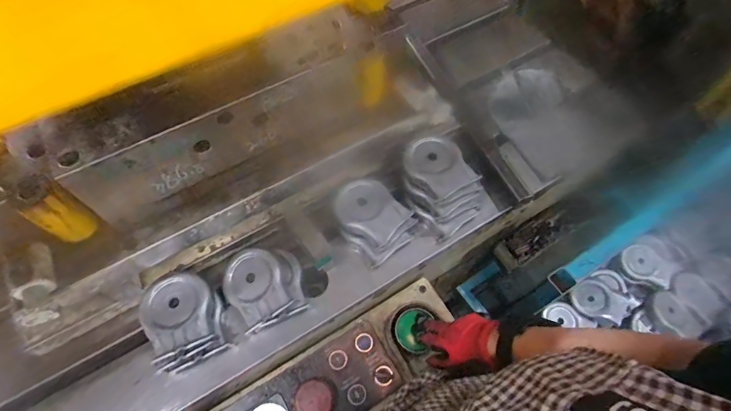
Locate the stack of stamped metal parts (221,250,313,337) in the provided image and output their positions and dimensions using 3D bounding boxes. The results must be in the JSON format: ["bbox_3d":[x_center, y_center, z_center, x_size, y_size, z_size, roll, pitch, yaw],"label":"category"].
[{"bbox_3d":[-0.161,0.133,0.648,0.110,0.062,0.120,-29,67,4],"label":"stack of stamped metal parts"}]

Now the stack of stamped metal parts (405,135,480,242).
[{"bbox_3d":[0.132,-0.035,0.711,0.107,0.081,0.153,-21,62,-11],"label":"stack of stamped metal parts"}]

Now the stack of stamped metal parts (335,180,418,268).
[{"bbox_3d":[0.014,0.023,0.698,0.113,0.062,0.142,-36,66,-18],"label":"stack of stamped metal parts"}]

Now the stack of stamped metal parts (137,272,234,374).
[{"bbox_3d":[-0.276,0.179,0.621,0.106,0.077,0.126,-21,62,-11],"label":"stack of stamped metal parts"}]

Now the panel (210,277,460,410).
[{"bbox_3d":[-0.088,0.304,0.626,0.539,0.047,0.139,-29,64,-15],"label":"panel"}]

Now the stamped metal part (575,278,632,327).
[{"bbox_3d":[0.619,0.255,1.066,0.127,0.008,0.084,30,97,21],"label":"stamped metal part"}]

